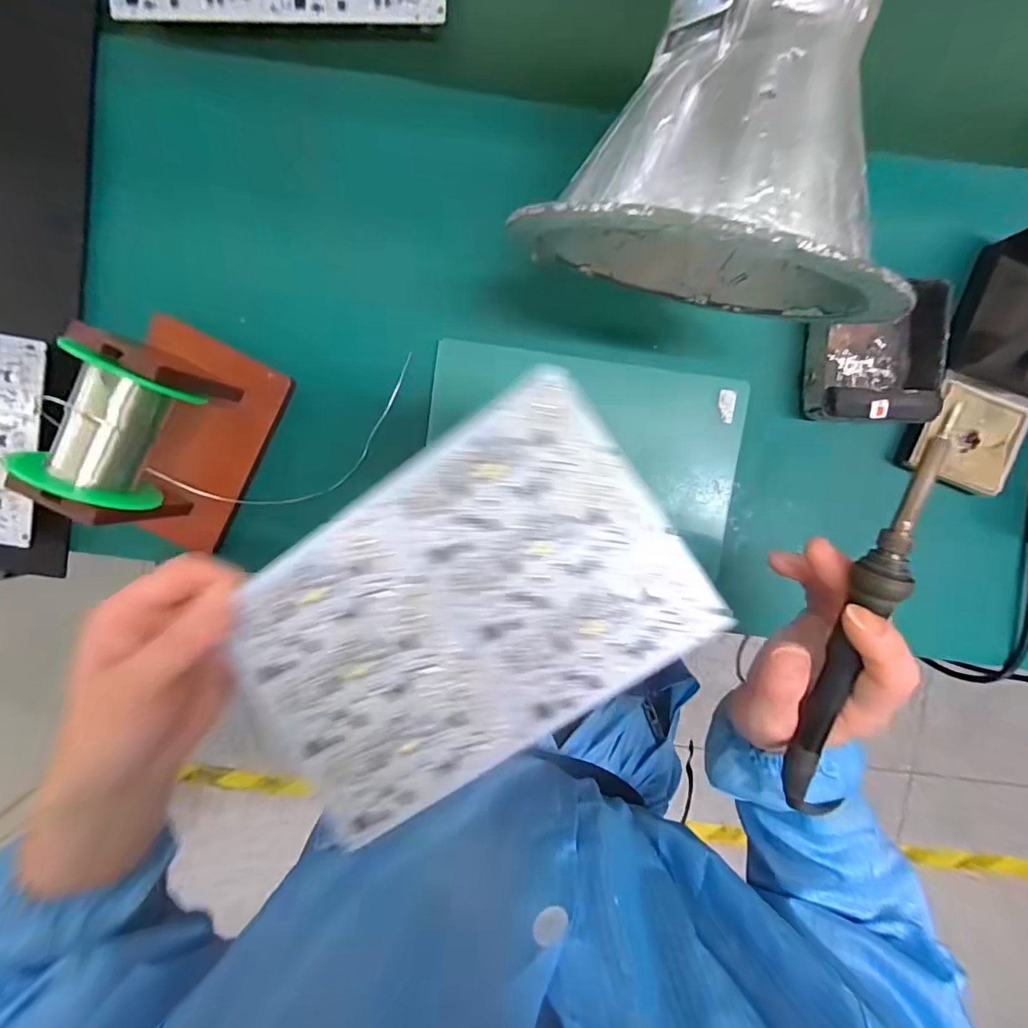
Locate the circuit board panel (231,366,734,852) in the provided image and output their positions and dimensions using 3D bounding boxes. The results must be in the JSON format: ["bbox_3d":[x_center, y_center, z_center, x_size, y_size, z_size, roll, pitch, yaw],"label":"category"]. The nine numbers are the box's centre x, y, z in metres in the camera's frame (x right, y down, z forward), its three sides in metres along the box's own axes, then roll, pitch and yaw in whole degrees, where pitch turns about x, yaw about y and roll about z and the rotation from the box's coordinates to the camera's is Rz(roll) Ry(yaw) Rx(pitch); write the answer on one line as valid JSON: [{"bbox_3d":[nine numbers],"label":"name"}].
[{"bbox_3d":[-0.029,0.047,0.223,0.207,0.004,0.138,-34,87,7],"label":"circuit board panel"}]

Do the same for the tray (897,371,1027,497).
[{"bbox_3d":[0.320,-0.055,0.337,0.069,0.018,0.071,20,94,-3],"label":"tray"}]

